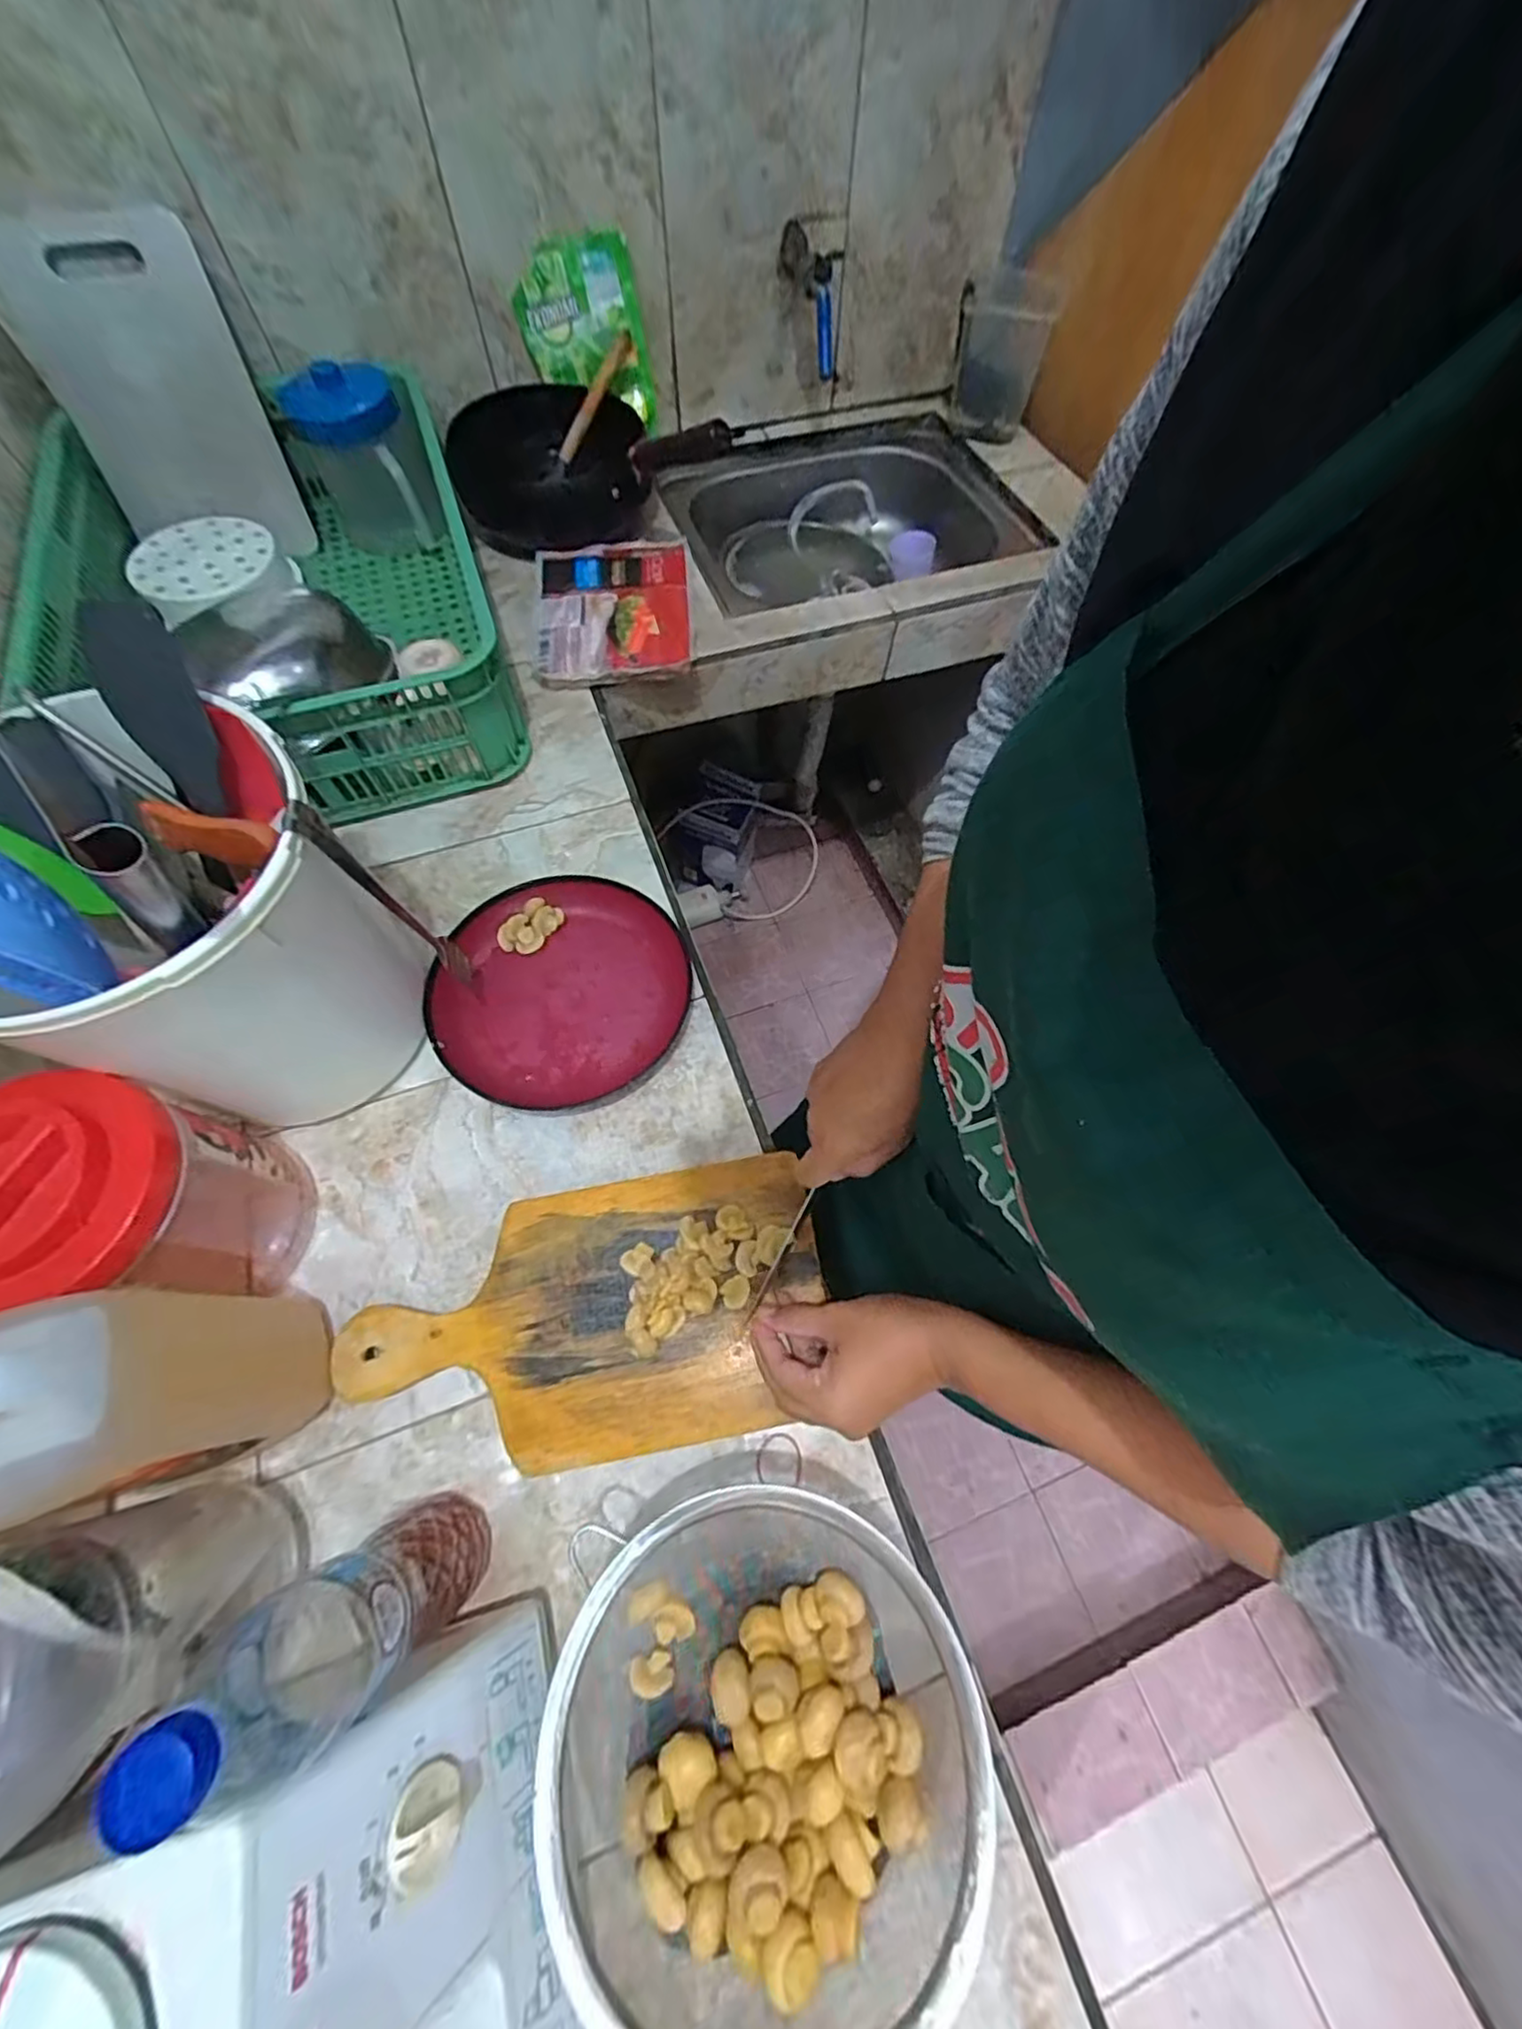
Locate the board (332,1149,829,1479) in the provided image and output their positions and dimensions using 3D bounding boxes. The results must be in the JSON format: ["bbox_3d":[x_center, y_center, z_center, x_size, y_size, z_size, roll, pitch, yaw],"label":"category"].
[{"bbox_3d":[-0.123,0.217,0.481,0.335,0.021,0.183,-10,65,-6],"label":"board"}]

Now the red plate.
[{"bbox_3d":[-0.179,-0.027,0.597,0.219,0.038,0.203,1,64,-1],"label":"red plate"}]

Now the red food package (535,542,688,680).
[{"bbox_3d":[-0.181,-0.502,0.823,0.181,0.027,0.253,-5,64,-4],"label":"red food package"}]

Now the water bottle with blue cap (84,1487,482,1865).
[{"bbox_3d":[-0.205,0.302,0.330,0.064,0.241,0.067,-40,71,-18],"label":"water bottle with blue cap"}]

